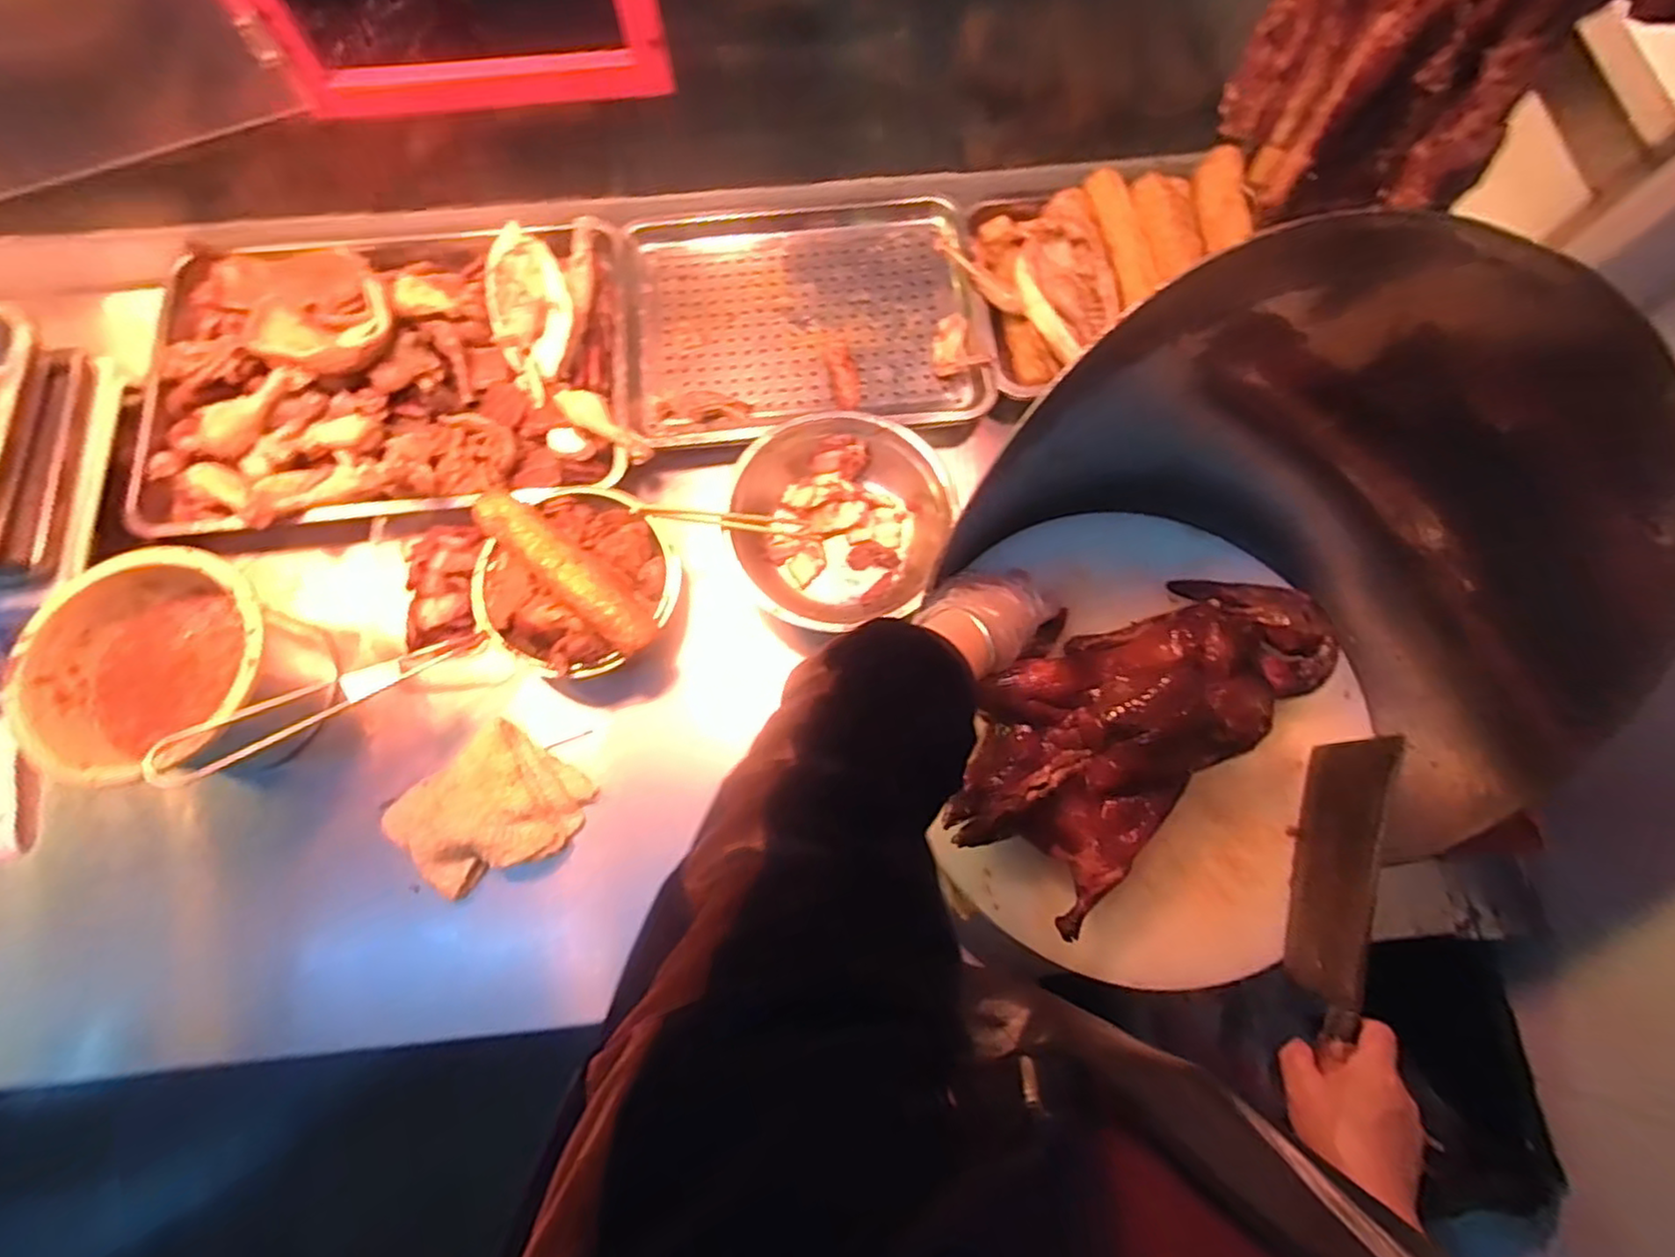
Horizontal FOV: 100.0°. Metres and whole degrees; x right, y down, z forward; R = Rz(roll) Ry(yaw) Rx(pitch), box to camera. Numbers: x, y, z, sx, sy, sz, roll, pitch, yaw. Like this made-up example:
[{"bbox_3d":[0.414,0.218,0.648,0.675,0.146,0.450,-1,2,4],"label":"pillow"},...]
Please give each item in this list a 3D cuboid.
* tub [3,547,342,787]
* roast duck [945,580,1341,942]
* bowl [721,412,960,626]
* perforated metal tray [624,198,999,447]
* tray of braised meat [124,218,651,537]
[{"bbox_3d":[-0.569,0.038,0.620,0.187,0.125,0.184,0,74,0],"label":"tub"},{"bbox_3d":[0.255,0.071,0.571,0.357,0.094,0.175,-30,77,-12],"label":"roast duck"},{"bbox_3d":[-0.001,-0.106,0.703,0.211,0.065,0.207,0,74,0],"label":"bowl"},{"bbox_3d":[-0.038,-0.352,0.773,0.372,0.034,0.302,-7,74,-2],"label":"perforated metal tray"},{"bbox_3d":[-0.469,-0.285,0.728,0.499,0.080,0.355,-5,74,-2],"label":"tray of braised meat"}]

